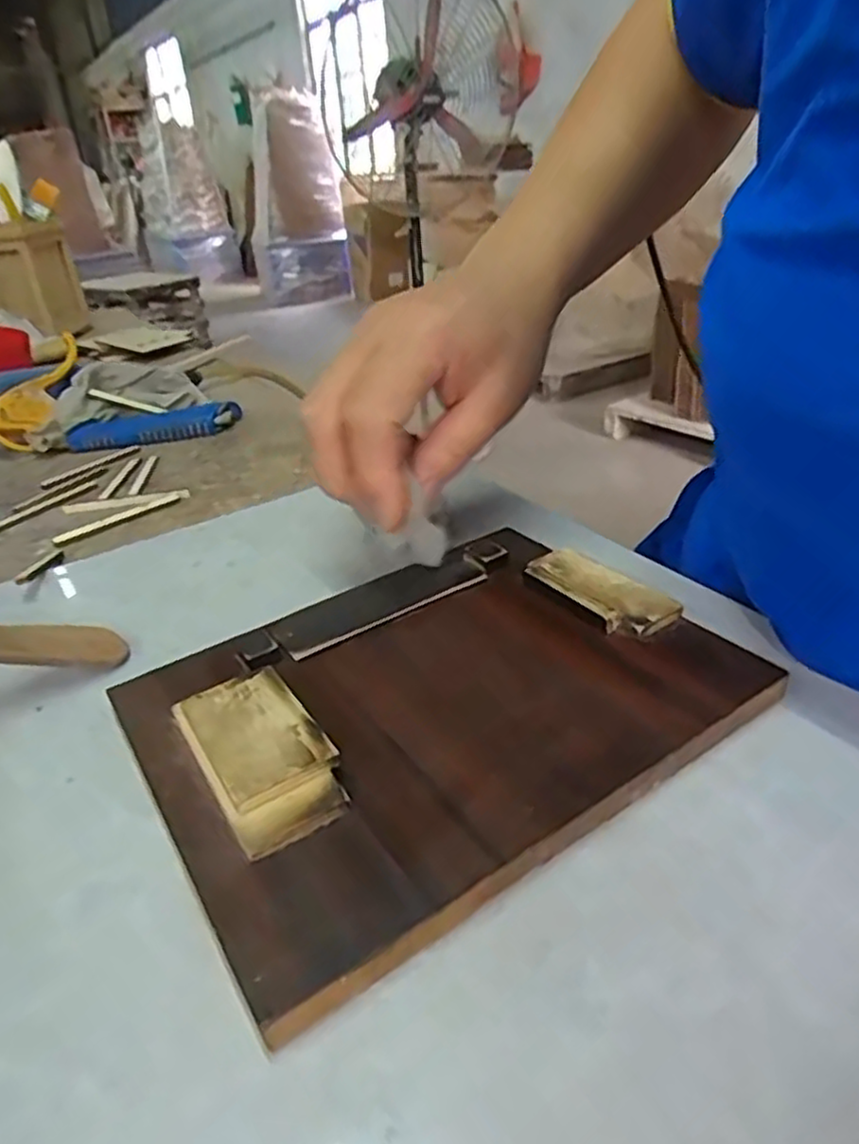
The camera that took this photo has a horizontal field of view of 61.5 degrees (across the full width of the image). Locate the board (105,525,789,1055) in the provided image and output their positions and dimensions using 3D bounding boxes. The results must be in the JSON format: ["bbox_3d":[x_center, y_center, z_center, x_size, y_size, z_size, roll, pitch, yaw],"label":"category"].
[{"bbox_3d":[0.001,0.040,0.247,0.185,0.019,0.144,-21,33,-28],"label":"board"}]

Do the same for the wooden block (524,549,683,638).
[{"bbox_3d":[0.065,0.008,0.287,0.027,0.009,0.063,-22,34,-29],"label":"wooden block"}]

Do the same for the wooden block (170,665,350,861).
[{"bbox_3d":[-0.052,0.055,0.222,0.035,0.011,0.068,-21,33,-27],"label":"wooden block"}]

